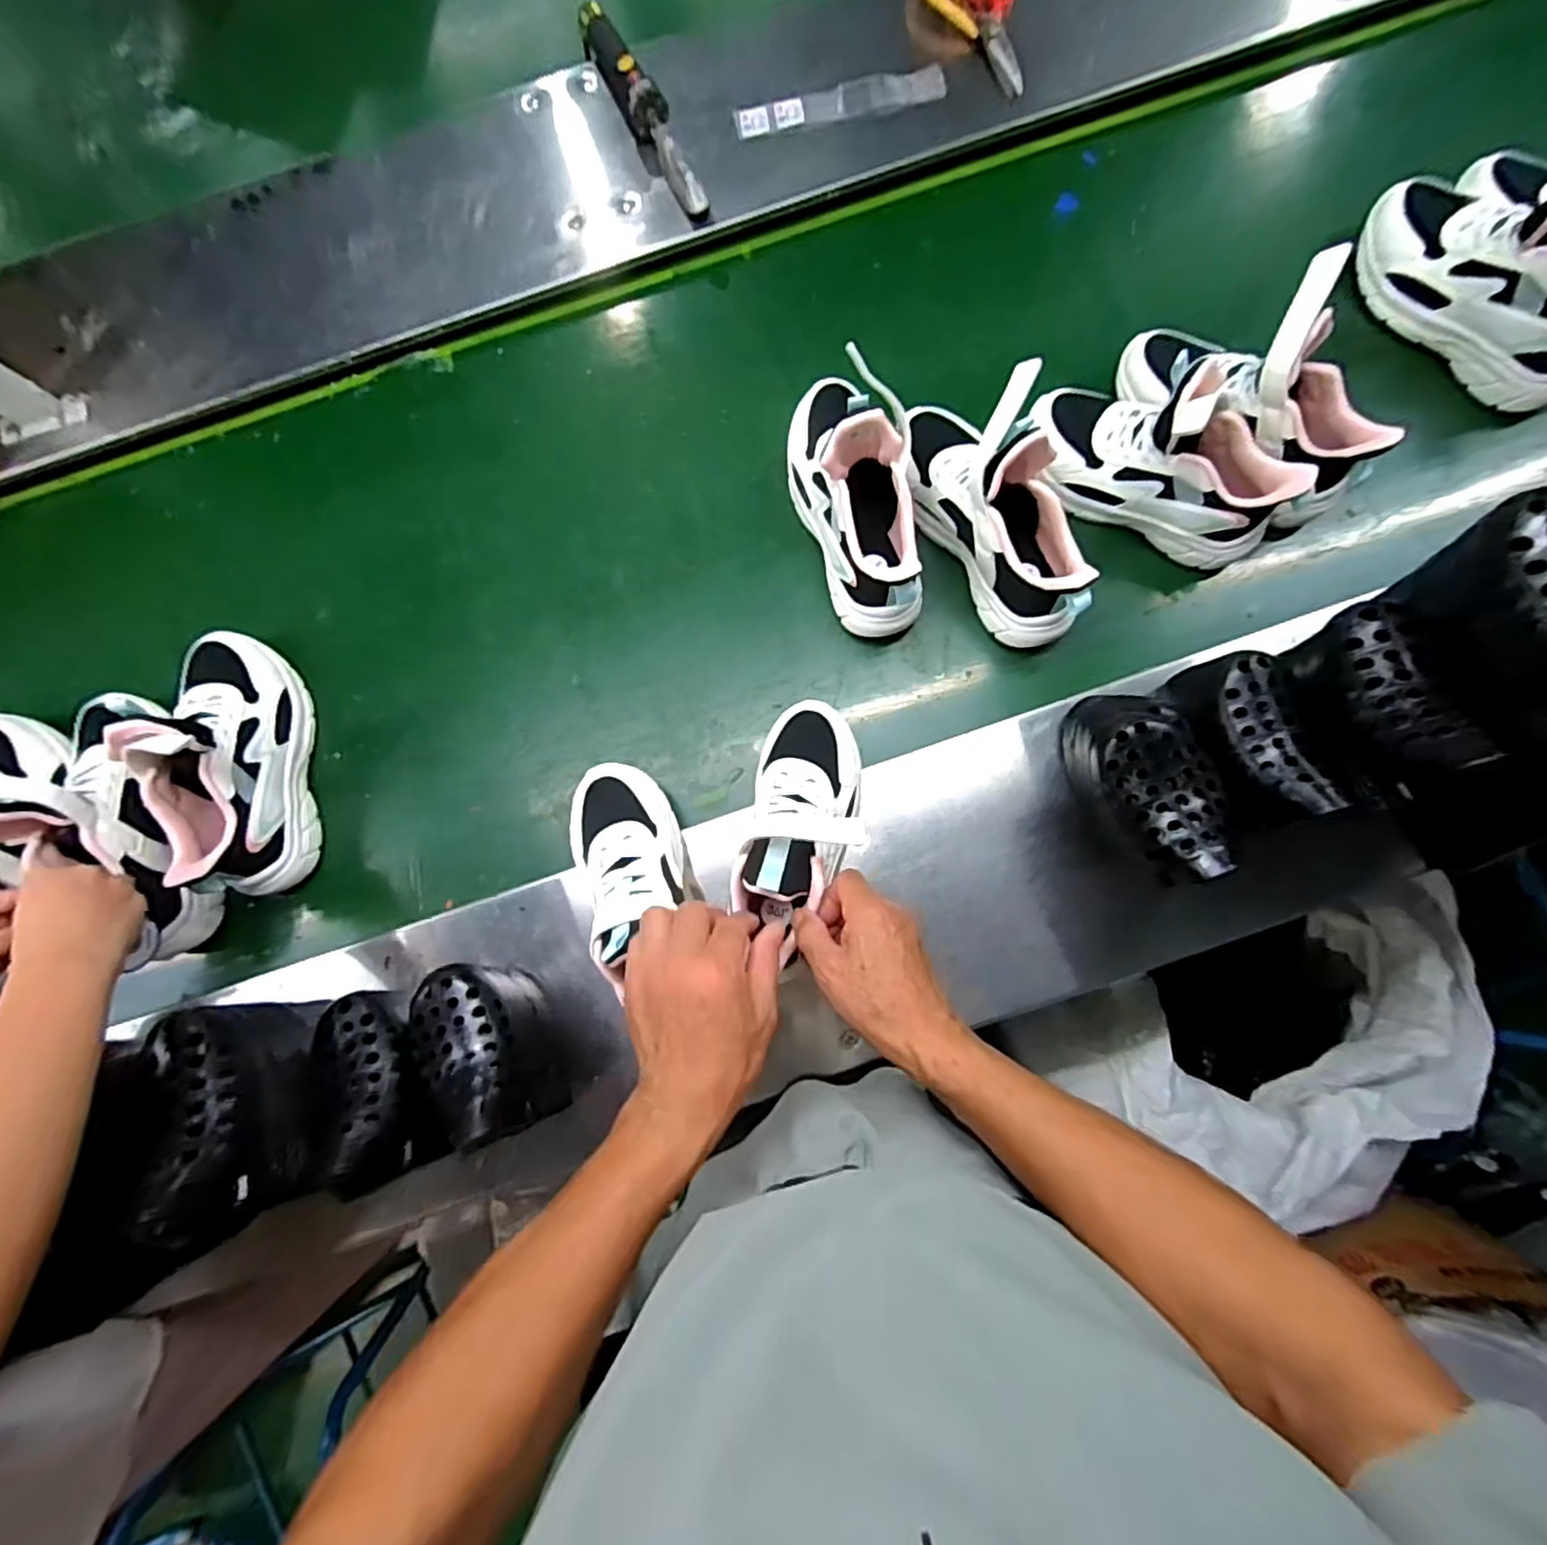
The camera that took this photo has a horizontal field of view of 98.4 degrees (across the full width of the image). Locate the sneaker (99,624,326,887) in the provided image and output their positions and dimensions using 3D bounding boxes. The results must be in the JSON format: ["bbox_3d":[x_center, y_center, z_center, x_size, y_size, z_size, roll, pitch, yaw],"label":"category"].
[{"bbox_3d":[-0.484,-0.014,0.593,0.088,0.143,0.240,-15,81,-1],"label":"sneaker"}]

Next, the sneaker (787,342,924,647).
[{"bbox_3d":[0.069,-0.247,0.582,0.075,0.143,0.230,-19,81,-2],"label":"sneaker"}]

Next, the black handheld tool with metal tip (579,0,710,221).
[{"bbox_3d":[-0.132,-0.668,0.670,0.033,0.047,0.245,-30,81,-3],"label":"black handheld tool with metal tip"}]

